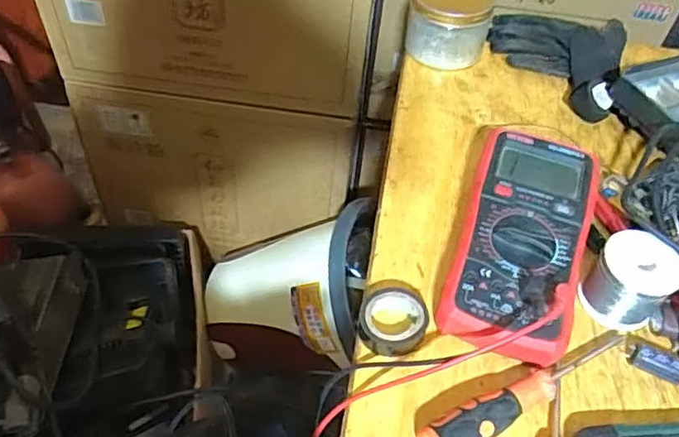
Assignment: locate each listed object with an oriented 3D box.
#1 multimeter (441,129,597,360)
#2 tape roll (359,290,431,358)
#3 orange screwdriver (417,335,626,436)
[{"bbox_3d":[0.133,0.016,0.439,0.088,0.050,0.184,19,54,9],"label":"multimeter"},{"bbox_3d":[0.038,0.071,0.412,0.046,0.021,0.044,3,53,-3],"label":"tape roll"},{"bbox_3d":[0.125,0.112,0.381,0.170,0.023,0.024,-20,57,-19],"label":"orange screwdriver"}]

